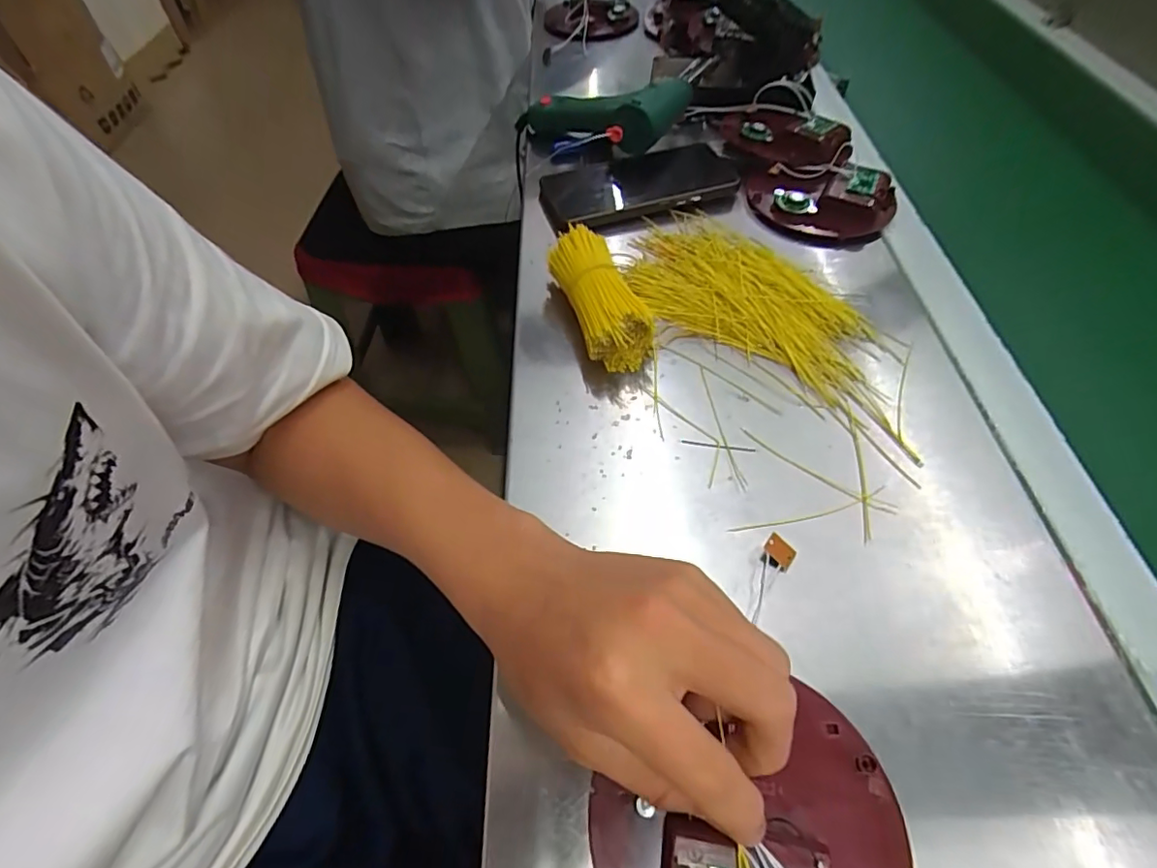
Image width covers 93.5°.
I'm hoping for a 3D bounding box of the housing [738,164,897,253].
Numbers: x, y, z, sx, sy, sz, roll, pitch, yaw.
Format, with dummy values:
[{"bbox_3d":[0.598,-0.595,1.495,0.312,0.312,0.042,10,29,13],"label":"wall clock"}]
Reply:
[{"bbox_3d":[0.194,-0.187,0.441,0.118,0.030,0.086,13,55,9],"label":"housing"}]

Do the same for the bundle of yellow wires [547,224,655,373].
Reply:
[{"bbox_3d":[0.015,-0.097,0.381,0.044,0.041,0.105,-17,55,-12],"label":"bundle of yellow wires"}]

